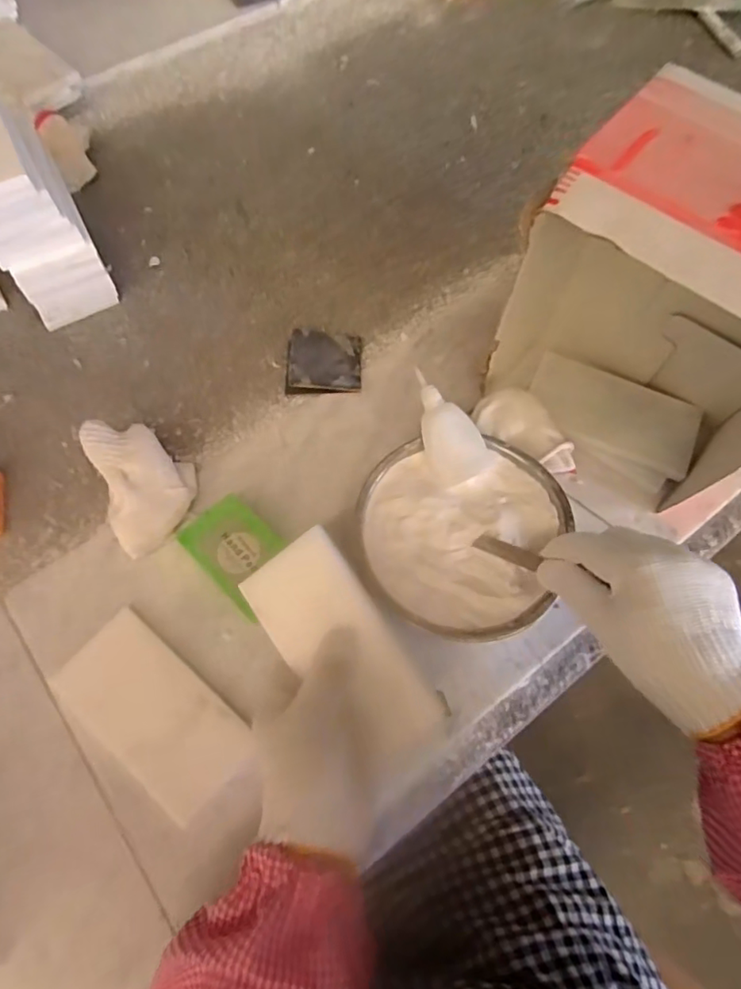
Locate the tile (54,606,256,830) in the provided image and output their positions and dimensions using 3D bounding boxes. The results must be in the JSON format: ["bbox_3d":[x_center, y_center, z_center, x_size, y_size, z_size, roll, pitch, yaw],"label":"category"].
[{"bbox_3d":[-0.157,0.158,0.415,0.147,0.018,0.074,38,71,12],"label":"tile"}]

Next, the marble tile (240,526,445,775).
[{"bbox_3d":[-0.020,0.104,0.381,0.074,0.012,0.154,-36,72,3],"label":"marble tile"}]

